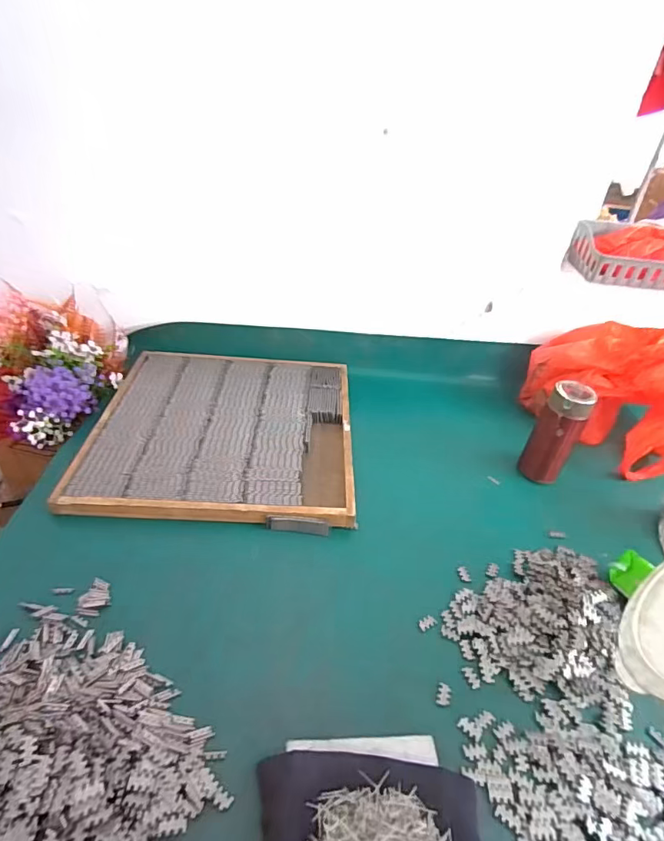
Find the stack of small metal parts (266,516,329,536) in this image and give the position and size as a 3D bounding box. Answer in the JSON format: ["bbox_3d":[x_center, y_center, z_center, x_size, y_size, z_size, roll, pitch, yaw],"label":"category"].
[{"bbox_3d":[-0.046,0.140,0.635,0.083,0.011,0.016,6,36,0],"label":"stack of small metal parts"}]

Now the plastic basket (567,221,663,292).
[{"bbox_3d":[0.597,-0.309,0.887,0.274,0.090,0.107,5,36,-2],"label":"plastic basket"}]

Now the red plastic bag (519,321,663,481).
[{"bbox_3d":[0.508,-0.060,0.825,0.181,0.193,0.288,-14,41,-25],"label":"red plastic bag"}]

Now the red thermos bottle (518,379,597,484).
[{"bbox_3d":[0.344,0.021,0.729,0.064,0.159,0.053,26,41,23],"label":"red thermos bottle"}]

